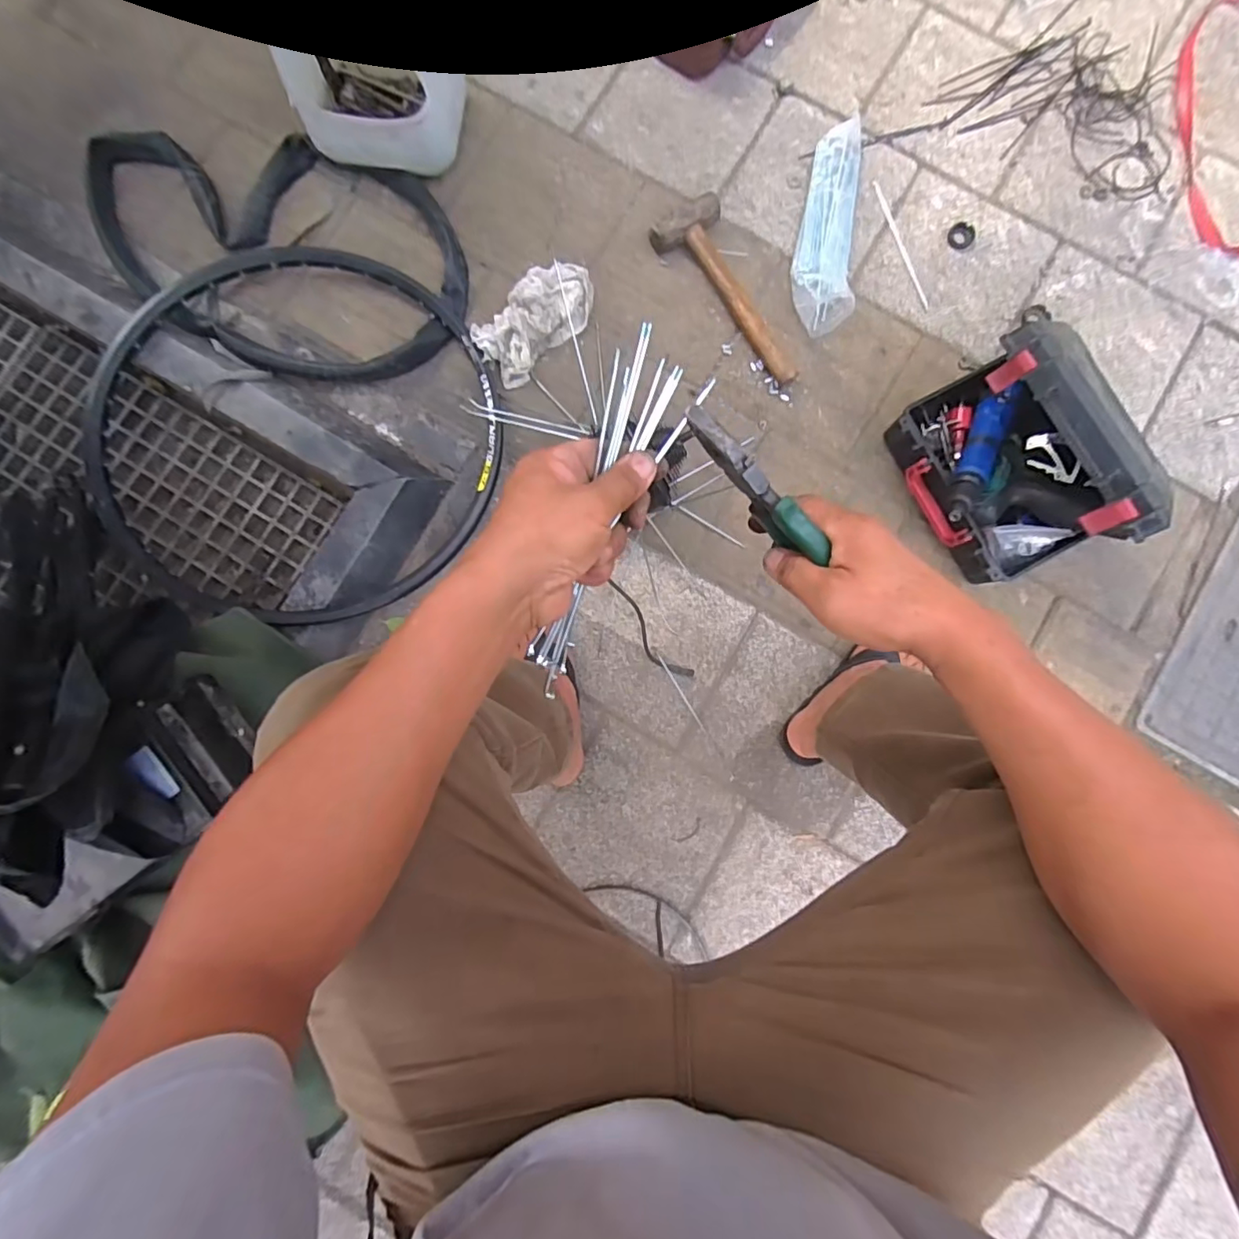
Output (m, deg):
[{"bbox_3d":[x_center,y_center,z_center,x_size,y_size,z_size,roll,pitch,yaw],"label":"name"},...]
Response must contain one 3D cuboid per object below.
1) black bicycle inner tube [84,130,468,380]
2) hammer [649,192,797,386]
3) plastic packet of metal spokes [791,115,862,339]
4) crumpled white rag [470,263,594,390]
[{"bbox_3d":[-0.522,-0.571,0.849,0.591,0.044,0.356,22,85,2],"label":"black bicycle inner tube"},{"bbox_3d":[0.157,-0.494,0.859,0.111,0.044,0.323,-28,87,0],"label":"hammer"},{"bbox_3d":[0.321,-0.603,0.870,0.089,0.026,0.322,5,85,0],"label":"plastic packet of metal spokes"},{"bbox_3d":[-0.122,-0.455,0.850,0.203,0.053,0.098,-42,88,-1],"label":"crumpled white rag"}]

